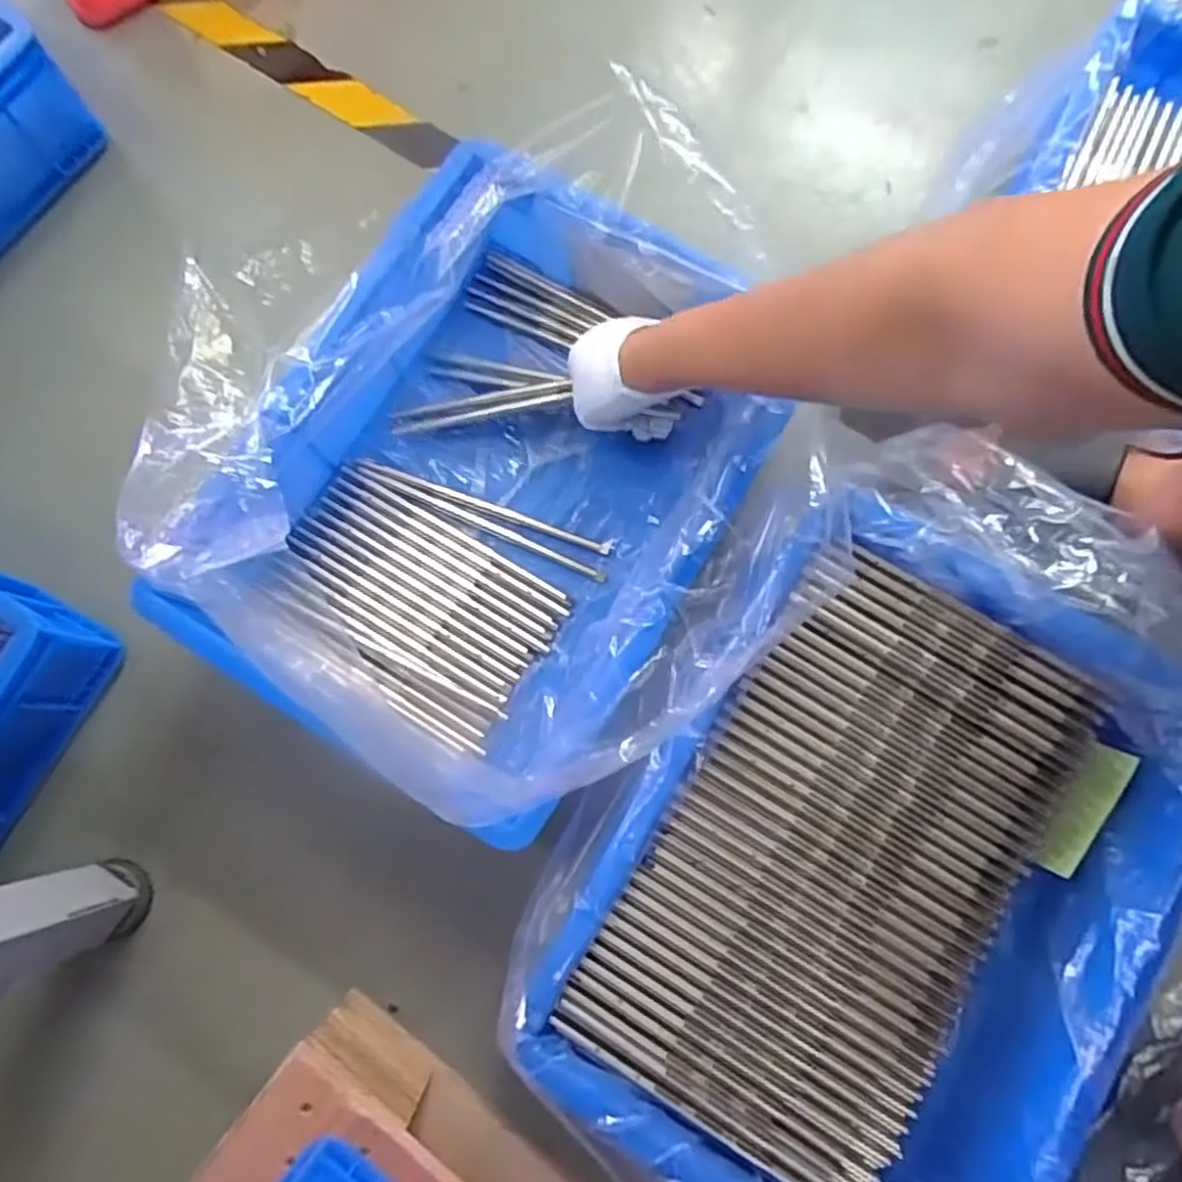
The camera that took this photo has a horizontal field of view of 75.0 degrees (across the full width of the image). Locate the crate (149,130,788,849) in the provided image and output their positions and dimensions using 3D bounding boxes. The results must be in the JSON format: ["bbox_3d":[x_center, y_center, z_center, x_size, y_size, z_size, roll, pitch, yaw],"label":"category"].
[{"bbox_3d":[-0.057,-0.087,0.544,0.301,0.145,0.374,28,80,6],"label":"crate"}]

